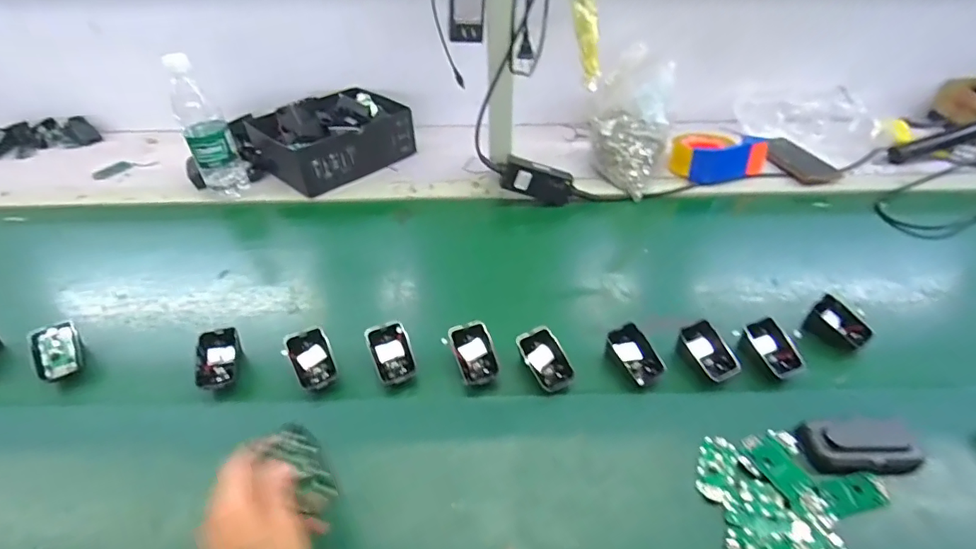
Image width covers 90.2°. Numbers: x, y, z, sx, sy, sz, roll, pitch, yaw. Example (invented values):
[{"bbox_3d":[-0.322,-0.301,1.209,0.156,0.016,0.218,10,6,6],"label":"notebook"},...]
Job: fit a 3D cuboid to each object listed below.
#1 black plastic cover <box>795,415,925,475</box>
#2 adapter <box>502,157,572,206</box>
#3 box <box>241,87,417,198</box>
[{"bbox_3d":[0.363,0.160,0.475,0.101,0.034,0.061,-7,45,-2],"label":"black plastic cover"},{"bbox_3d":[0.081,-0.152,0.793,0.117,0.054,0.037,16,41,-18],"label":"adapter"},{"bbox_3d":[-0.277,-0.263,0.899,0.191,0.084,0.255,31,55,30],"label":"box"}]

